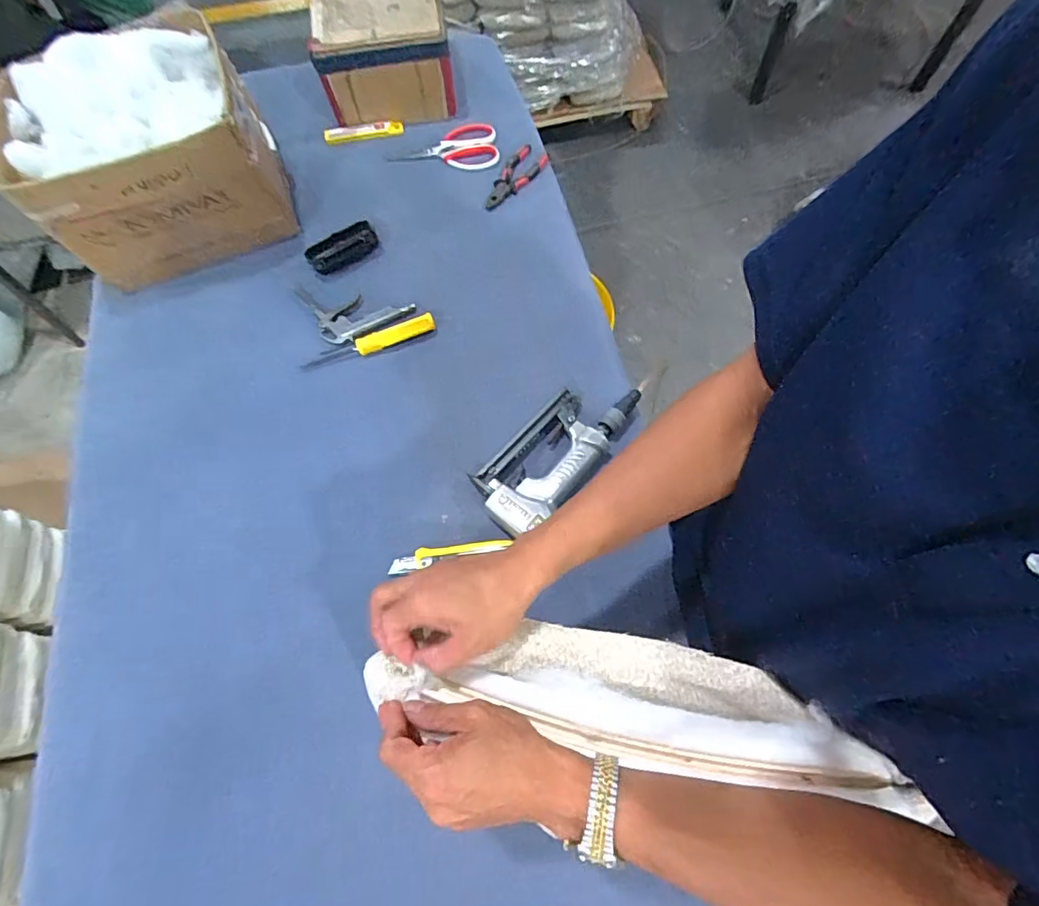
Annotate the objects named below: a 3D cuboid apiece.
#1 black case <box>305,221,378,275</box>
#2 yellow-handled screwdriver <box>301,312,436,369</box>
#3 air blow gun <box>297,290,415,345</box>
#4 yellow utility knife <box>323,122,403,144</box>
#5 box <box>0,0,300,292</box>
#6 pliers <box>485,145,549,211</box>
[{"bbox_3d":[-0.280,-0.325,0.798,0.113,0.030,0.041,-36,71,-11],"label":"black case"},{"bbox_3d":[-0.218,-0.160,0.729,0.197,0.033,0.027,-21,68,-5],"label":"yellow-handled screwdriver"},{"bbox_3d":[-0.252,-0.201,0.746,0.177,0.018,0.082,7,68,6],"label":"air blow gun"},{"bbox_3d":[-0.279,-0.574,0.902,0.140,0.024,0.017,-6,68,0],"label":"yellow utility knife"},{"bbox_3d":[-0.532,-0.430,0.732,0.311,0.215,0.229,-23,69,-6],"label":"box"},{"bbox_3d":[-0.011,-0.469,0.856,0.056,0.021,0.156,34,73,15],"label":"pliers"}]

